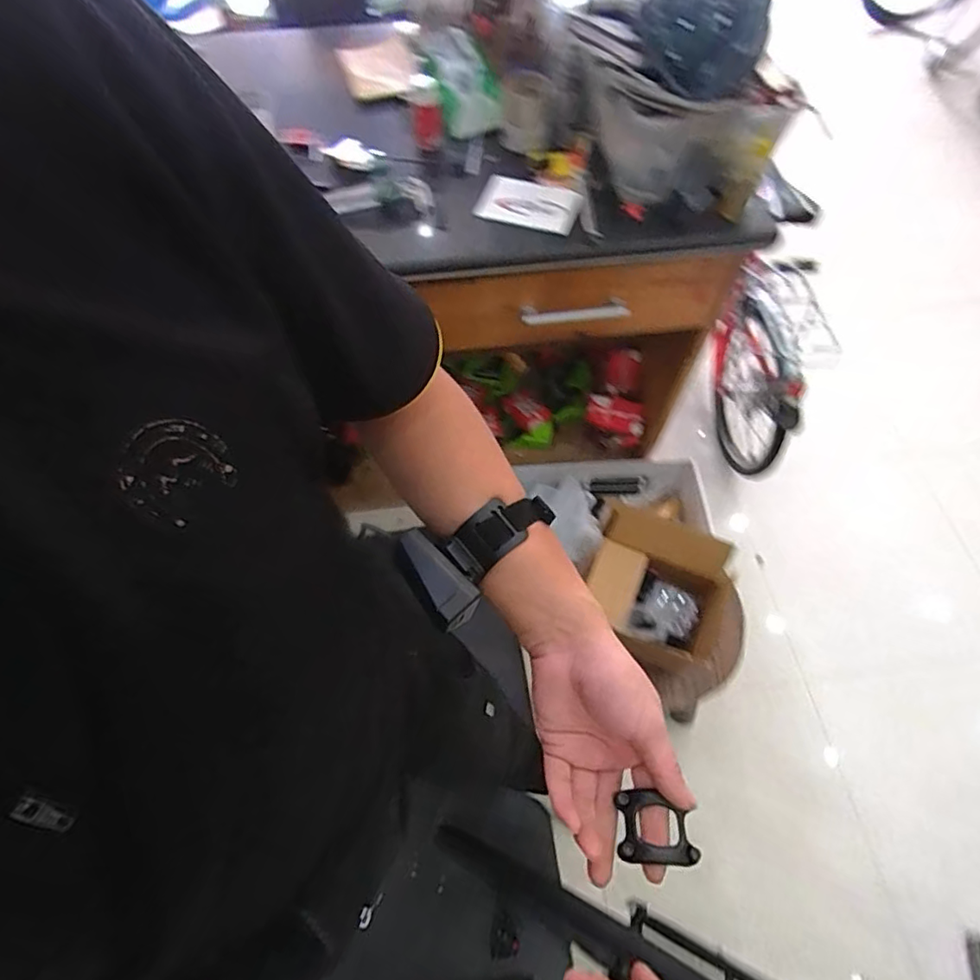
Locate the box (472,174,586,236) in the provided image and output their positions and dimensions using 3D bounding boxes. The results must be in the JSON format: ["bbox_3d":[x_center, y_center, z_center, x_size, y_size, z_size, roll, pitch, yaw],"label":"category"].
[{"bbox_3d":[0.062,-0.468,0.887,0.165,0.015,0.097,19,63,10],"label":"box"}]

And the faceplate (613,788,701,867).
[{"bbox_3d":[0.106,0.216,0.346,0.047,0.014,0.038,3,62,2],"label":"faceplate"}]

